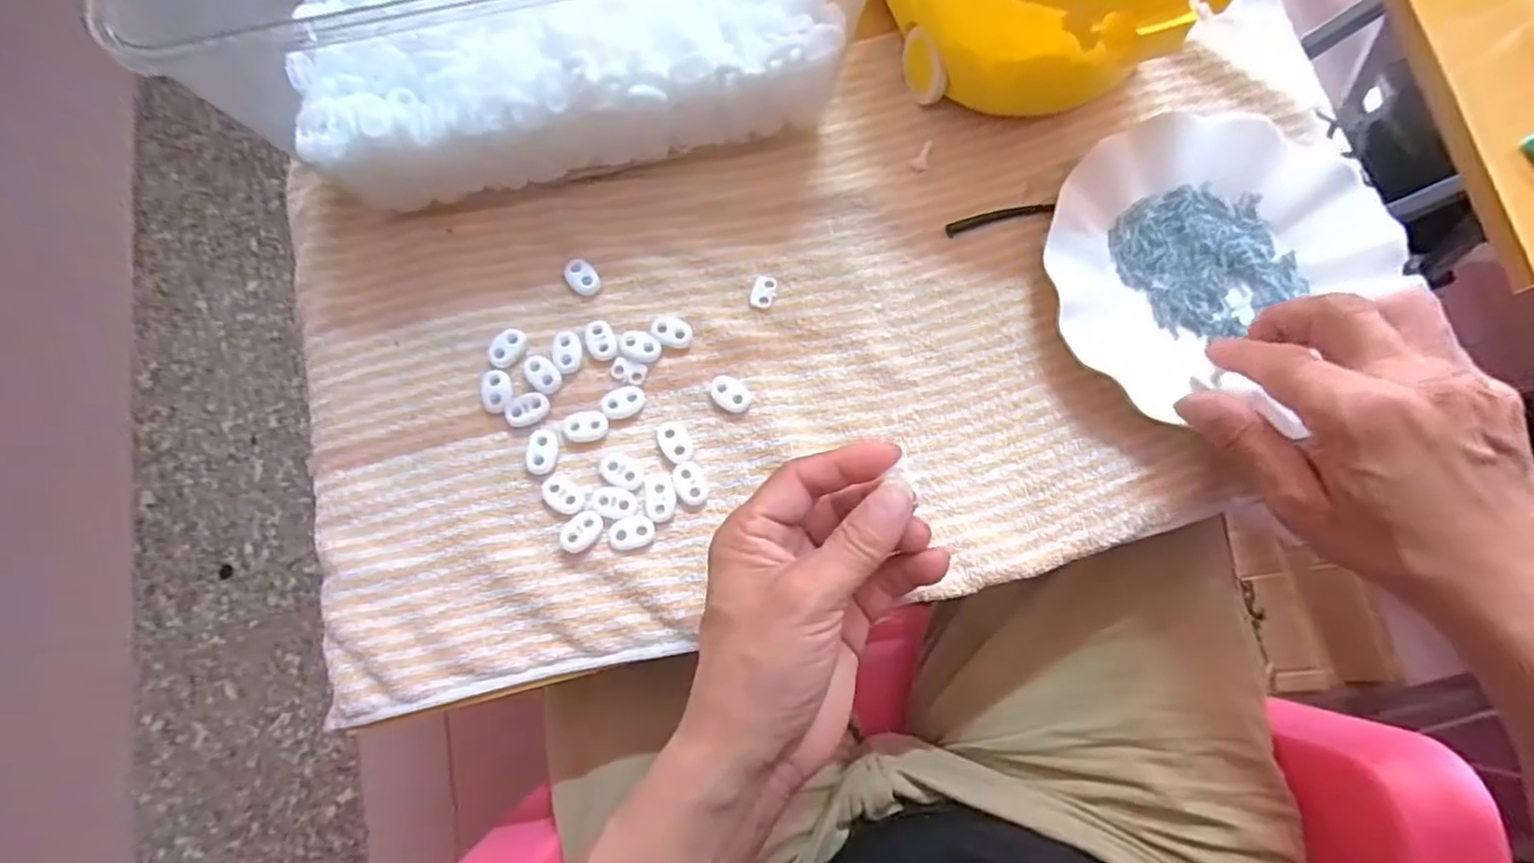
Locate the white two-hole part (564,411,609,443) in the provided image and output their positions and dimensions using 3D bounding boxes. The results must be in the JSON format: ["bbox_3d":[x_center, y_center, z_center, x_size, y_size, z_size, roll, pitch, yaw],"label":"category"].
[{"bbox_3d":[-0.093,-0.002,0.345,0.021,0.004,0.016,-6,74,-3],"label":"white two-hole part"}]

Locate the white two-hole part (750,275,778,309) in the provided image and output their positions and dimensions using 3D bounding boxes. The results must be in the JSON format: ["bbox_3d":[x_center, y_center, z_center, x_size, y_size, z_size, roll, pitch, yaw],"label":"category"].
[{"bbox_3d":[-0.002,-0.076,0.367,0.013,0.004,0.019,20,75,5],"label":"white two-hole part"}]

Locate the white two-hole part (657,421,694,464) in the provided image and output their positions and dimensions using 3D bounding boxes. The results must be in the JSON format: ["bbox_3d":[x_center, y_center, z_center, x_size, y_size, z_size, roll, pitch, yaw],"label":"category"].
[{"bbox_3d":[-0.047,0.005,0.344,0.015,0.004,0.023,-27,76,-8],"label":"white two-hole part"}]

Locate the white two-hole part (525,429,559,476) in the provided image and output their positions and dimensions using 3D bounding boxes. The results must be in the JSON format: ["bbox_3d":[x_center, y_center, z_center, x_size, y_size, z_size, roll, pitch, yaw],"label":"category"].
[{"bbox_3d":[-0.114,0.010,0.341,0.015,0.004,0.023,2,74,0],"label":"white two-hole part"}]

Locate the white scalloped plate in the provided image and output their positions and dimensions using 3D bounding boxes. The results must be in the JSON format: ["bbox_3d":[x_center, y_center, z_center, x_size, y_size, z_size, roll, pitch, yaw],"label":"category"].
[{"bbox_3d":[0.240,-0.093,0.364,0.164,0.026,0.174,0,74,-1],"label":"white scalloped plate"}]

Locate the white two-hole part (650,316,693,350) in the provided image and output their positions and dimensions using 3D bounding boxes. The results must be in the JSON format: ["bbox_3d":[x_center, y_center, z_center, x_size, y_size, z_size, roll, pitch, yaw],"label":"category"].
[{"bbox_3d":[-0.051,-0.053,0.358,0.022,0.004,0.016,25,75,6],"label":"white two-hole part"}]

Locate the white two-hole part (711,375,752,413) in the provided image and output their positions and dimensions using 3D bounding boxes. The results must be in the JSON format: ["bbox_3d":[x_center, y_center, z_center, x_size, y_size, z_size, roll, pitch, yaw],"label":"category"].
[{"bbox_3d":[-0.019,-0.019,0.350,0.022,0.006,0.015,37,77,9],"label":"white two-hole part"}]

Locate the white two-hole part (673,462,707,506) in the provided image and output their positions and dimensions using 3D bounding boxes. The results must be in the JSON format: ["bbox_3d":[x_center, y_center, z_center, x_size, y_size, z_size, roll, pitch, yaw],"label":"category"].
[{"bbox_3d":[-0.039,0.026,0.338,0.015,0.004,0.022,-21,76,-7],"label":"white two-hole part"}]

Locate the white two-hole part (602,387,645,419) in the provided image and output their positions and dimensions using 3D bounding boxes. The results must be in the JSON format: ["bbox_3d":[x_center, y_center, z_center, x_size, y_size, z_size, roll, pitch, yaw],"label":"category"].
[{"bbox_3d":[-0.075,-0.016,0.349,0.022,0.004,0.014,-26,76,-8],"label":"white two-hole part"}]

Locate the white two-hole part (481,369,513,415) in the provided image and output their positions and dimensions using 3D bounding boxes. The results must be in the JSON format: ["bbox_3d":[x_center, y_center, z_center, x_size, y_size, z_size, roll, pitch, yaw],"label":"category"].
[{"bbox_3d":[-0.141,-0.021,0.349,0.016,0.006,0.022,-13,75,-5],"label":"white two-hole part"}]

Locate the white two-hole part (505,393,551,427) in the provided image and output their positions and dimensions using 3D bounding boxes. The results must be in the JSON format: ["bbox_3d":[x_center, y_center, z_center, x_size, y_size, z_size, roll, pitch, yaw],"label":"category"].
[{"bbox_3d":[-0.124,-0.012,0.345,0.022,0.004,0.015,-20,75,-6],"label":"white two-hole part"}]

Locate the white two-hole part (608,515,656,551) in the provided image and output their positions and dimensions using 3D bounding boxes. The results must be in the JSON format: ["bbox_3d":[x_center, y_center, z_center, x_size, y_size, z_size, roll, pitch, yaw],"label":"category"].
[{"bbox_3d":[-0.067,0.050,0.331,0.022,0.004,0.015,-19,75,-6],"label":"white two-hole part"}]

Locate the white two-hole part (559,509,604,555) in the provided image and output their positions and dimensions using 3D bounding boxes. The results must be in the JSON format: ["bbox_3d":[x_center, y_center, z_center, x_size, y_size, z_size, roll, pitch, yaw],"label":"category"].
[{"bbox_3d":[-0.092,0.049,0.330,0.015,0.007,0.022,42,78,10],"label":"white two-hole part"}]

